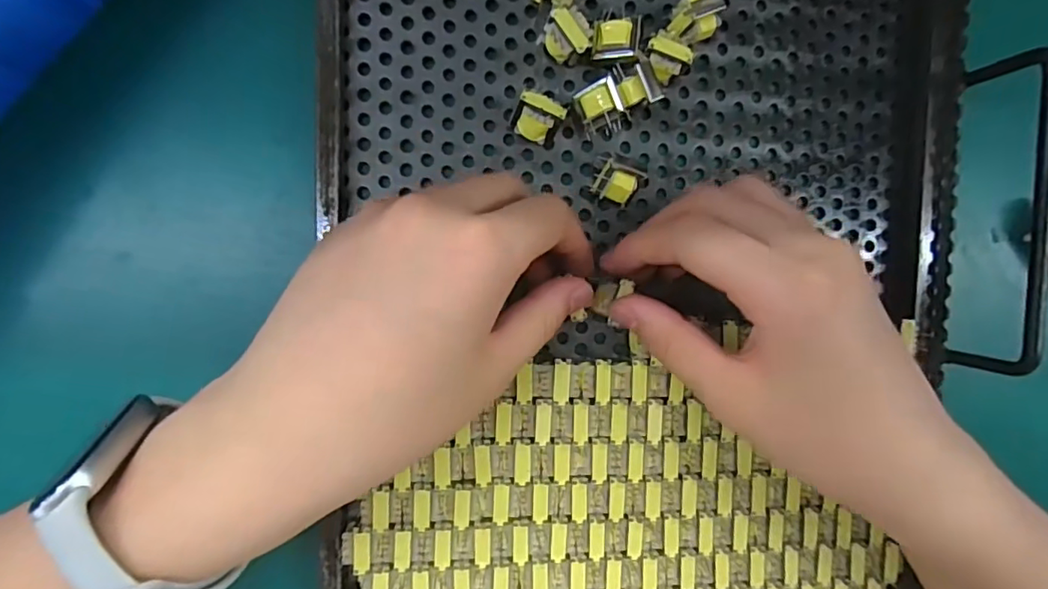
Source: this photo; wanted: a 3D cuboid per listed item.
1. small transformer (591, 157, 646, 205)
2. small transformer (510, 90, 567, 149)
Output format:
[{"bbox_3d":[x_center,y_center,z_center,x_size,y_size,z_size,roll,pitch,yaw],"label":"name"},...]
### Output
[{"bbox_3d":[0.039,-0.047,0.239,0.017,0.018,0.014,22,91,-8],"label":"small transformer"},{"bbox_3d":[0.005,-0.073,0.233,0.020,0.017,0.016,17,91,-8],"label":"small transformer"}]

